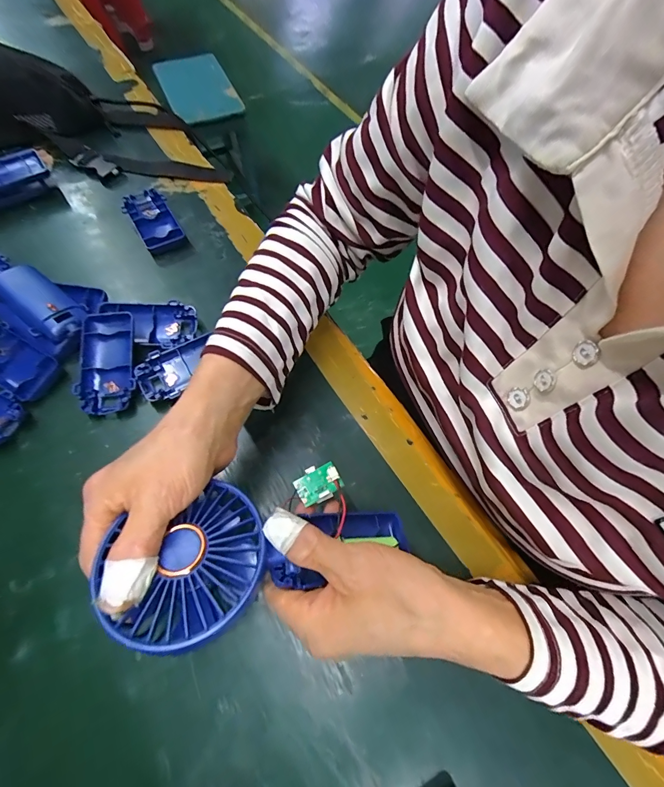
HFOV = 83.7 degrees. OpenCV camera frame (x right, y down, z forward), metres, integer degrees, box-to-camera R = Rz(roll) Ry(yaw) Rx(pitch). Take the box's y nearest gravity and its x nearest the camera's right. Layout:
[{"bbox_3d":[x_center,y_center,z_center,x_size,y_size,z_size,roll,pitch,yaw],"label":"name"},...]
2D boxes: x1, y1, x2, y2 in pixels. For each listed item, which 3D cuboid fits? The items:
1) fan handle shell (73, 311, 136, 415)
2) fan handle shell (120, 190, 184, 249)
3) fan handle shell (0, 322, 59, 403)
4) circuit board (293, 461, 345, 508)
[{"bbox_3d":[-0.205,-0.027,0.340,0.048,0.027,0.093,-10,64,-8],"label":"fan handle shell"},{"bbox_3d":[-0.207,-0.200,0.431,0.047,0.015,0.087,-29,69,-17],"label":"fan handle shell"},{"bbox_3d":[-0.294,-0.029,0.338,0.091,0.018,0.045,32,66,12],"label":"fan handle shell"},{"bbox_3d":[-0.009,0.060,0.251,0.029,0.009,0.024,-22,67,-11],"label":"circuit board"}]

